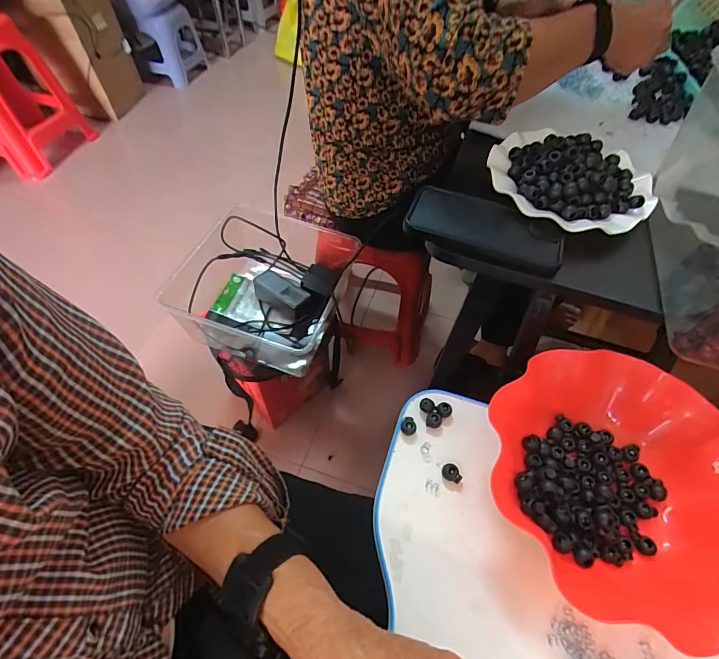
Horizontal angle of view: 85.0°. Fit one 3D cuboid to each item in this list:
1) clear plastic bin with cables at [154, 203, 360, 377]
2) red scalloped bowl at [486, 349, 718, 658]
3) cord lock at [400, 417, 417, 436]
[{"bbox_3d":[-0.177,-0.103,0.819,0.282,0.178,0.320,9,56,5],"label":"clear plastic bin with cables"},{"bbox_3d":[0.225,0.129,0.348,0.215,0.059,0.214,-1,54,1],"label":"red scalloped bowl"},{"bbox_3d":[0.050,0.098,0.399,0.016,0.009,0.018,16,56,13],"label":"cord lock"}]

